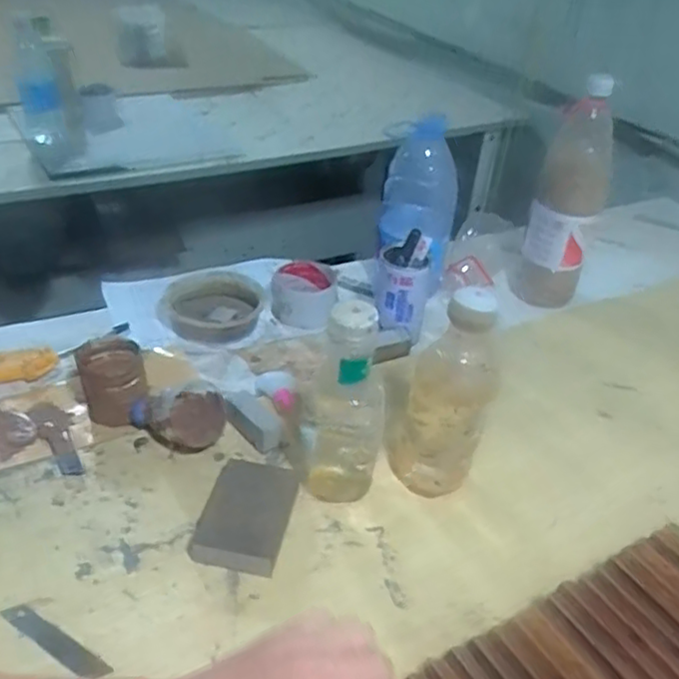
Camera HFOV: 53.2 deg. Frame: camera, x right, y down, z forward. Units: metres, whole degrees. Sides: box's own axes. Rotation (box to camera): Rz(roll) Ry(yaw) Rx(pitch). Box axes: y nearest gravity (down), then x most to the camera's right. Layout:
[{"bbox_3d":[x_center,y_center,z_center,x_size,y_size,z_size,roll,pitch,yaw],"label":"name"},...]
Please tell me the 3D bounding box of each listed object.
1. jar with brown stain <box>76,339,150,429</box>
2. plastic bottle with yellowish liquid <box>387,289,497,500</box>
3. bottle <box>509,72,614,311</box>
[{"bbox_3d":[-0.232,0.041,0.698,0.061,0.057,0.062,3,37,-3],"label":"jar with brown stain"},{"bbox_3d":[0.094,0.049,0.601,0.083,0.203,0.060,15,39,13],"label":"plastic bottle with yellowish liquid"},{"bbox_3d":[0.299,-0.179,0.892,0.087,0.301,0.095,15,39,13],"label":"bottle"}]

